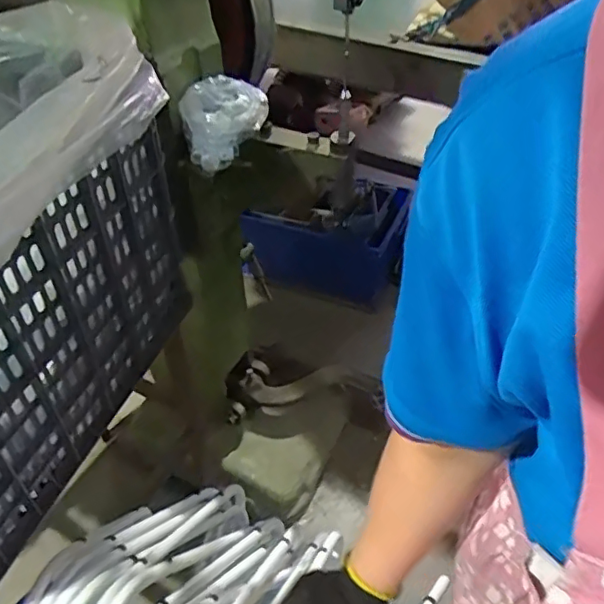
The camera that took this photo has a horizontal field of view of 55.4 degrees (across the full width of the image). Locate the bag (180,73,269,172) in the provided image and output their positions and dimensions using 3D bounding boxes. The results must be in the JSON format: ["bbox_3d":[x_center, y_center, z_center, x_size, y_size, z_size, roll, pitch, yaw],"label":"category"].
[{"bbox_3d":[-0.120,-0.291,0.915,0.135,0.112,0.126,1,44,3],"label":"bag"}]

